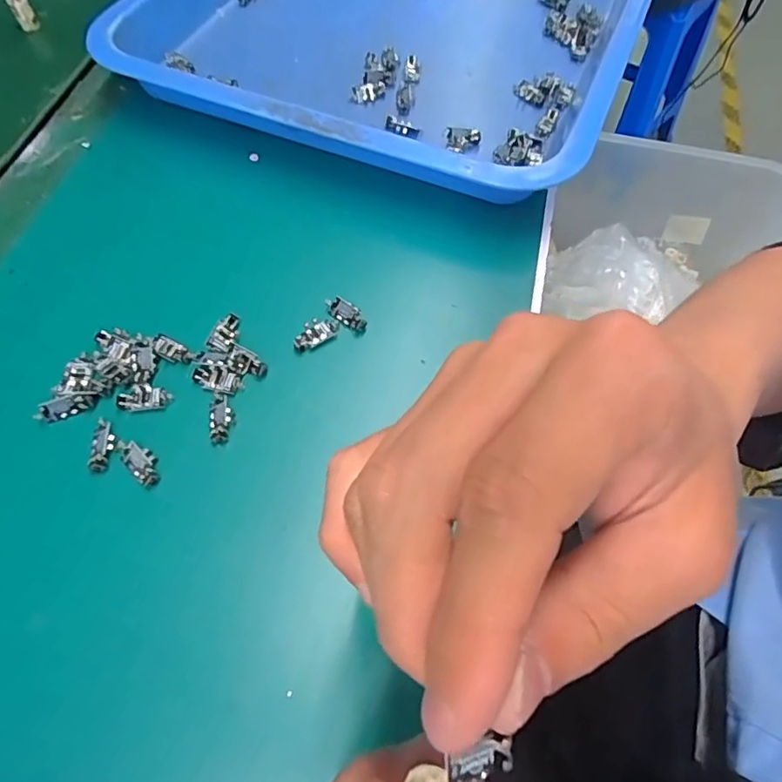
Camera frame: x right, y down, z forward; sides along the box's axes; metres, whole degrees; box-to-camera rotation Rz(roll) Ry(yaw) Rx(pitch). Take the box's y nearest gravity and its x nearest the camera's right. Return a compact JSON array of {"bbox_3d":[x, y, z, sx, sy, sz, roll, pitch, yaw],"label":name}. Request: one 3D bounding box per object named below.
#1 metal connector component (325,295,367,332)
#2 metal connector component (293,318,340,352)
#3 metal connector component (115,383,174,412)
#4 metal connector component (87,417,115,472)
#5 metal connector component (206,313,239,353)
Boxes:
[{"bbox_3d":[-0.025,-0.043,0.308,0.027,0.006,0.011,37,67,18],"label":"metal connector component"},{"bbox_3d":[-0.041,-0.032,0.302,0.027,0.005,0.013,-33,66,-17],"label":"metal connector component"},{"bbox_3d":[-0.124,0.002,0.280,0.027,0.004,0.014,-6,61,-4],"label":"metal connector component"},{"bbox_3d":[-0.139,0.025,0.268,0.010,0.004,0.027,-4,61,-3],"label":"metal connector component"},{"bbox_3d":[-0.089,-0.031,0.300,0.013,0.006,0.022,8,61,4],"label":"metal connector component"}]

